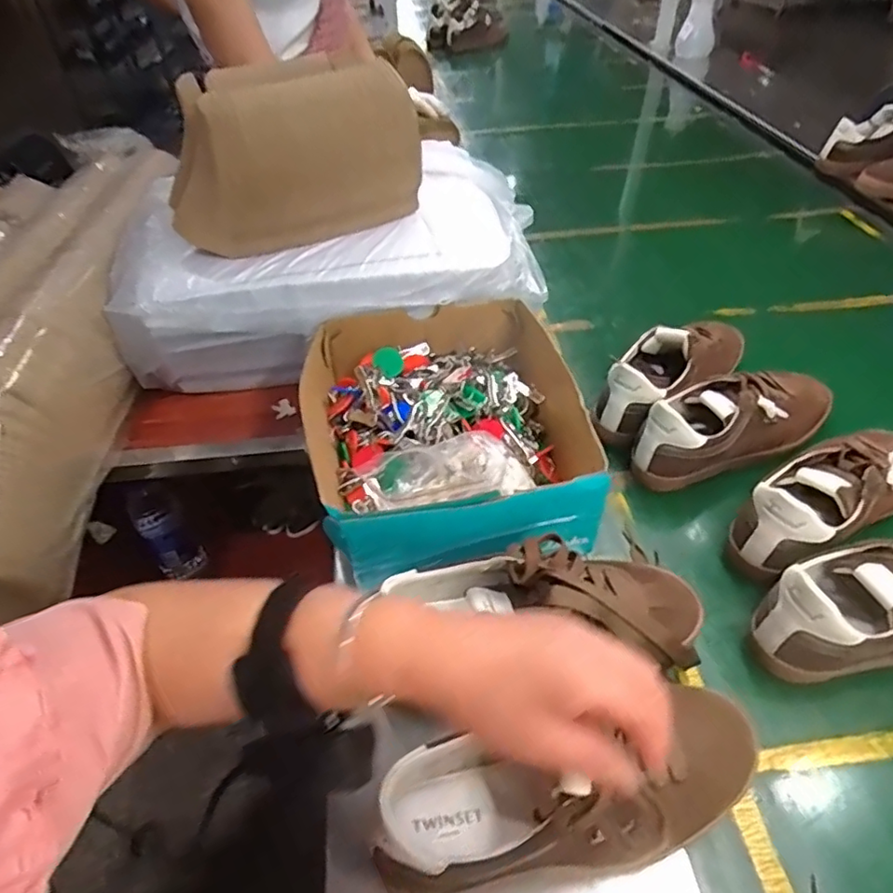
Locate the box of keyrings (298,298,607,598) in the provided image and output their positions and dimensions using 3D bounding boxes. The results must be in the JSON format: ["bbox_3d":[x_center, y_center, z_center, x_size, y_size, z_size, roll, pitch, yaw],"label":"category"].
[{"bbox_3d":[-0.006,-0.025,0.606,0.261,0.086,0.300,-6,46,-3],"label":"box of keyrings"}]

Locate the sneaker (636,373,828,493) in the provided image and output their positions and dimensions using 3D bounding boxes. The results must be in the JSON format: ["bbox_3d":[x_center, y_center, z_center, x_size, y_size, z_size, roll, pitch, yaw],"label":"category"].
[{"bbox_3d":[0.324,-0.026,0.670,0.245,0.092,0.085,-16,47,-13],"label":"sneaker"}]

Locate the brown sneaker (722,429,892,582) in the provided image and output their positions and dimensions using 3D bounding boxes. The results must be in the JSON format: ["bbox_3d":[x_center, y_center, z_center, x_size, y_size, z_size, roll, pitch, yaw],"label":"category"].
[{"bbox_3d":[0.388,0.047,0.591,0.251,0.097,0.080,-25,49,-20],"label":"brown sneaker"}]

